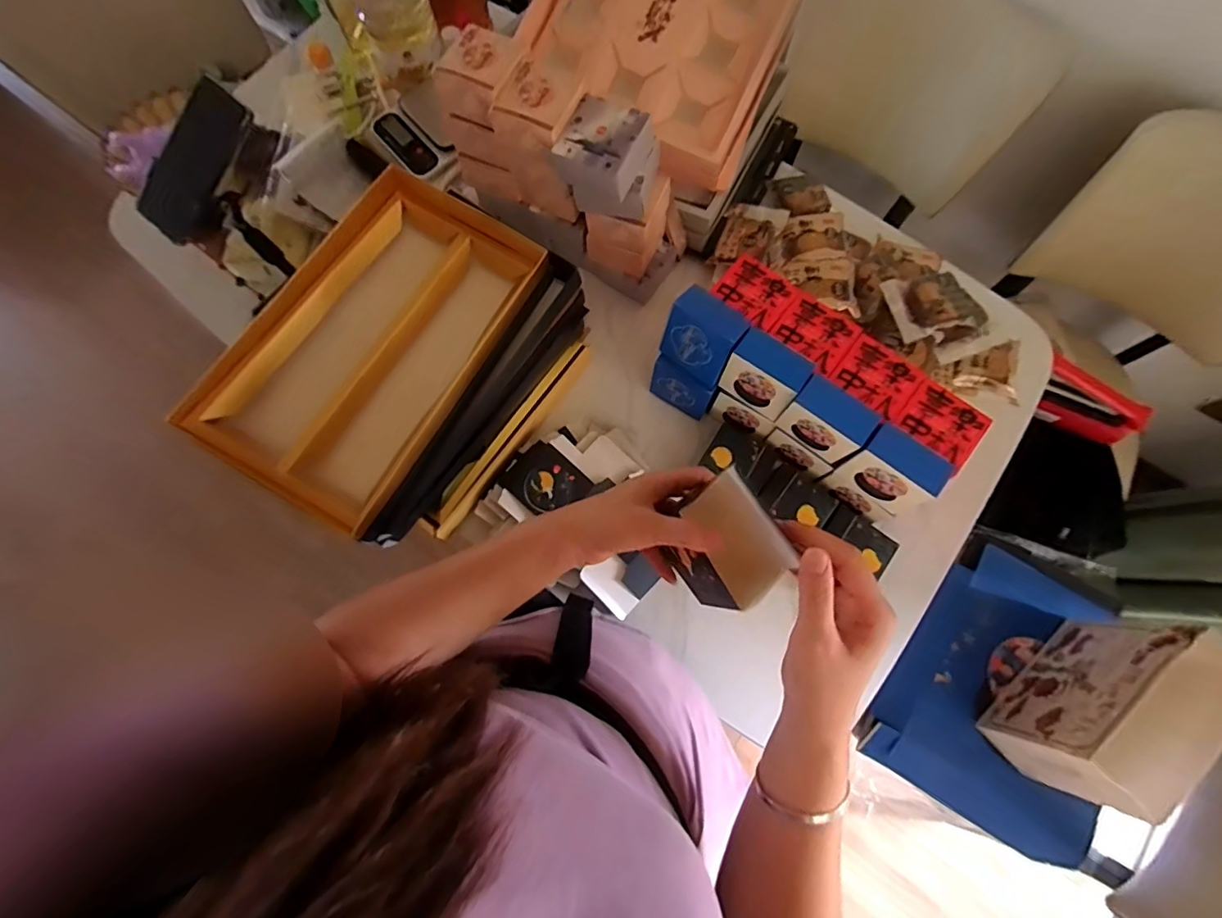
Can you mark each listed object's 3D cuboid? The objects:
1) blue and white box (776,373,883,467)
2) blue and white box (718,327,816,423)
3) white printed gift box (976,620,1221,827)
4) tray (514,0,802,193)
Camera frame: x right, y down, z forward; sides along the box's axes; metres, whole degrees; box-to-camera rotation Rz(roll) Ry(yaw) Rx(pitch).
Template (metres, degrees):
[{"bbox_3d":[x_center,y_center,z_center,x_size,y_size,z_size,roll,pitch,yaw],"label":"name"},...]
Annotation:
[{"bbox_3d":[0.249,-0.043,0.601,0.088,0.080,0.049,40,79,11],"label":"blue and white box"},{"bbox_3d":[0.184,-0.101,0.620,0.087,0.079,0.053,36,78,10],"label":"blue and white box"},{"bbox_3d":[0.757,0.375,0.778,0.283,0.207,0.115,-39,78,-9],"label":"white printed gift box"},{"bbox_3d":[0.071,-0.617,0.730,0.346,0.057,0.381,21,89,0],"label":"tray"}]

